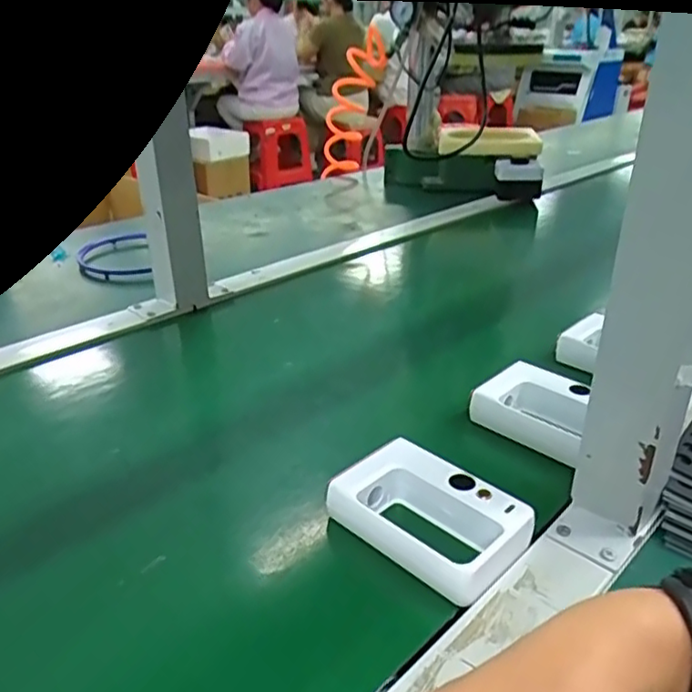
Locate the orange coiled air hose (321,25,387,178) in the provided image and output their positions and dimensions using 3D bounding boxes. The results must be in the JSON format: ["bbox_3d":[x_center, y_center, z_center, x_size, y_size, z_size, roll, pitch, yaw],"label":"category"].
[{"bbox_3d":[0.003,-0.351,0.930,0.062,0.257,0.068,-9,63,-19],"label":"orange coiled air hose"}]

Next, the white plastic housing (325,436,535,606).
[{"bbox_3d":[0.046,0.091,0.339,0.100,0.024,0.065,19,33,33],"label":"white plastic housing"}]

